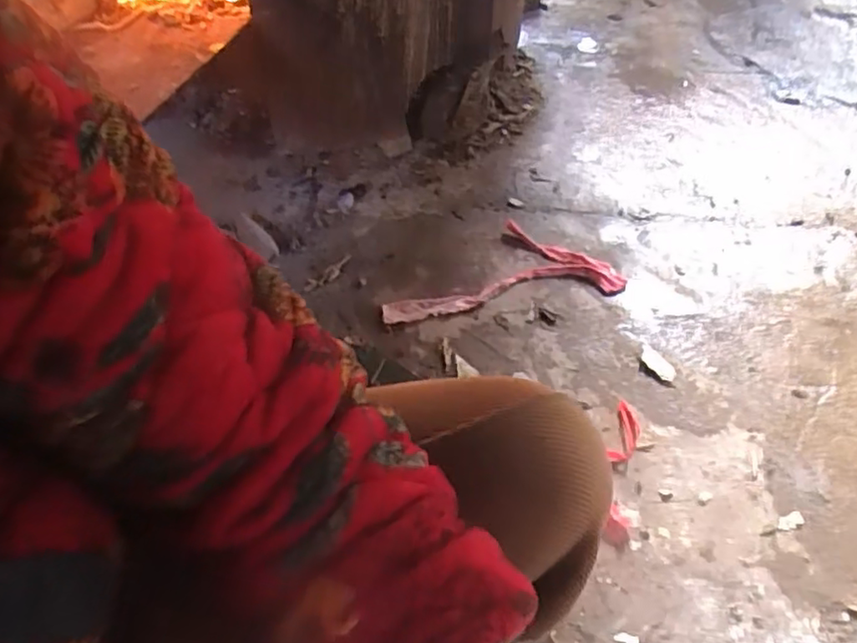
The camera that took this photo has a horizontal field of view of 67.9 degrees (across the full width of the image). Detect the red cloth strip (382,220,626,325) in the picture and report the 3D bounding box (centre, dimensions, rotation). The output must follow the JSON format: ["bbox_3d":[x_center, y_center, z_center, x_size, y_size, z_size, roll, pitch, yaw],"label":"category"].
[{"bbox_3d":[0.110,-0.094,1.036,0.381,0.023,0.172,-6,54,-5],"label":"red cloth strip"}]

